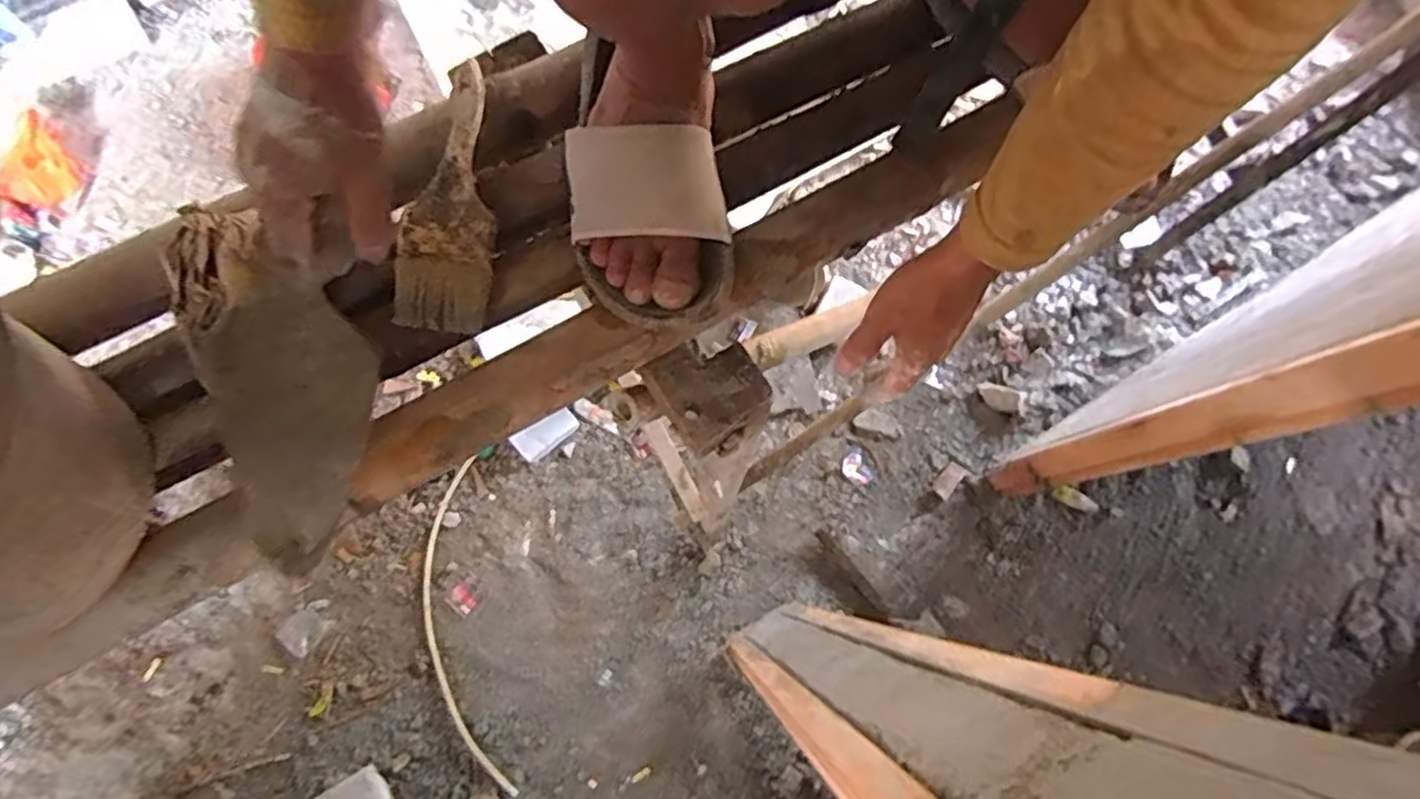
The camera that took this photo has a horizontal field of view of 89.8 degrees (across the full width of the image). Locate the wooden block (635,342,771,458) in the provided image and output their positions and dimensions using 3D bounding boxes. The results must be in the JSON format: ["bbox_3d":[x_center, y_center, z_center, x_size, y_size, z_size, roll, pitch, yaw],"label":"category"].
[{"bbox_3d":[0.001,-0.003,0.572,0.077,0.054,0.087,-33,81,-11],"label":"wooden block"}]

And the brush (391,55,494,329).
[{"bbox_3d":[-0.180,-0.144,0.507,0.059,0.026,0.193,5,76,-3],"label":"brush"}]

